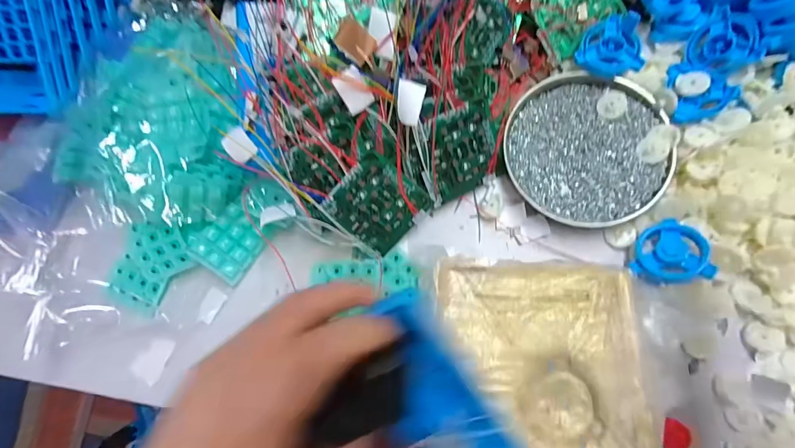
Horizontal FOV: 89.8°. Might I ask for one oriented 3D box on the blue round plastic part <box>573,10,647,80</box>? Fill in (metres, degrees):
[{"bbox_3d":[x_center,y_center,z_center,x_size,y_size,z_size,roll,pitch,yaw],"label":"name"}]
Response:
[{"bbox_3d":[0.183,-0.157,0.348,0.050,0.024,0.054,-1,77,6],"label":"blue round plastic part"}]

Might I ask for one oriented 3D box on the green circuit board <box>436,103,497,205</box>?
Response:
[{"bbox_3d":[0.058,-0.060,0.341,0.057,0.004,0.073,-17,113,-8],"label":"green circuit board"}]

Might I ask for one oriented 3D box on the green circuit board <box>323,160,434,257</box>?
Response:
[{"bbox_3d":[-0.015,-0.015,0.336,0.072,0.004,0.063,40,102,-19],"label":"green circuit board"}]

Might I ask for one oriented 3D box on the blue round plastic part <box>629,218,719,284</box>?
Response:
[{"bbox_3d":[0.215,0.023,0.319,0.052,0.020,0.052,-13,59,22],"label":"blue round plastic part"}]

